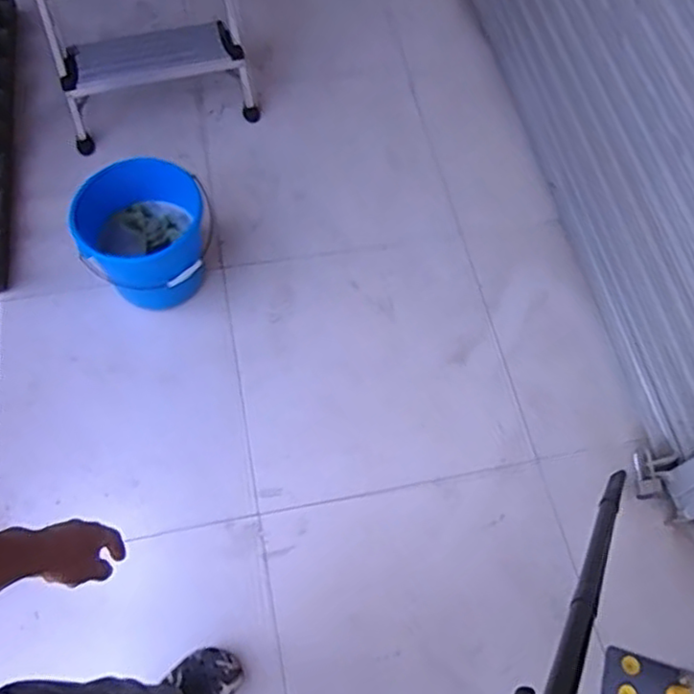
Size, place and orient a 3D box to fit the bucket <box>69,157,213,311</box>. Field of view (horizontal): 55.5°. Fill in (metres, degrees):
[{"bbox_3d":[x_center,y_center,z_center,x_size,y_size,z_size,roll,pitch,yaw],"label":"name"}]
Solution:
[{"bbox_3d":[-0.441,-0.242,1.495,0.277,0.246,0.256,1,64,-2],"label":"bucket"}]

